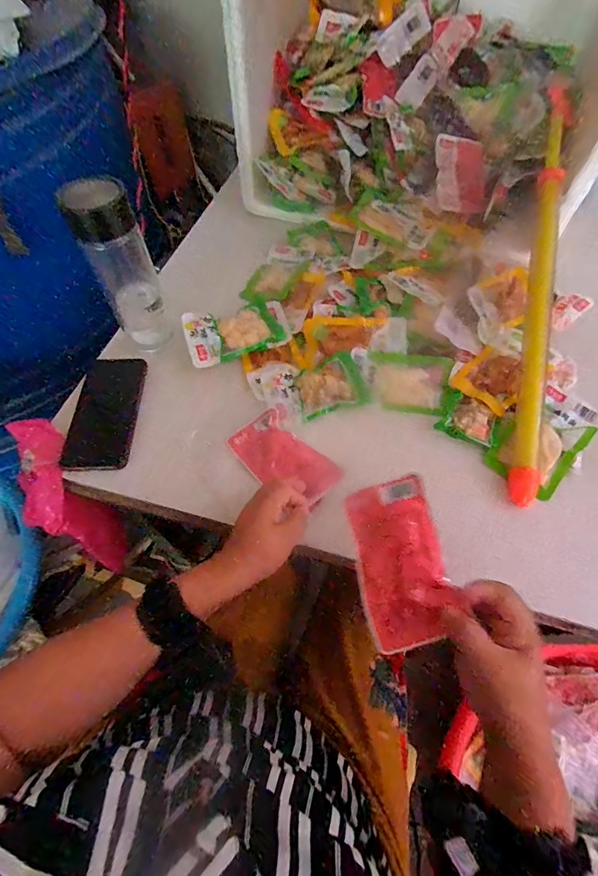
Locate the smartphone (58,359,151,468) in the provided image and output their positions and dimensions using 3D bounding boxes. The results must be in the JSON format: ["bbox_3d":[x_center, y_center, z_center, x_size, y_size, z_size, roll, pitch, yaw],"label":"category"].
[{"bbox_3d":[-0.245,-0.034,0.485,0.078,0.012,0.157,4,66,-9],"label":"smartphone"}]

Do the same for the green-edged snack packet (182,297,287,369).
[{"bbox_3d":[-0.092,-0.152,0.532,0.135,0.032,0.083,-22,63,-12],"label":"green-edged snack packet"}]

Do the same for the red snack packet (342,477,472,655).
[{"bbox_3d":[0.087,0.103,0.330,0.077,0.009,0.132,-24,60,18],"label":"red snack packet"}]

